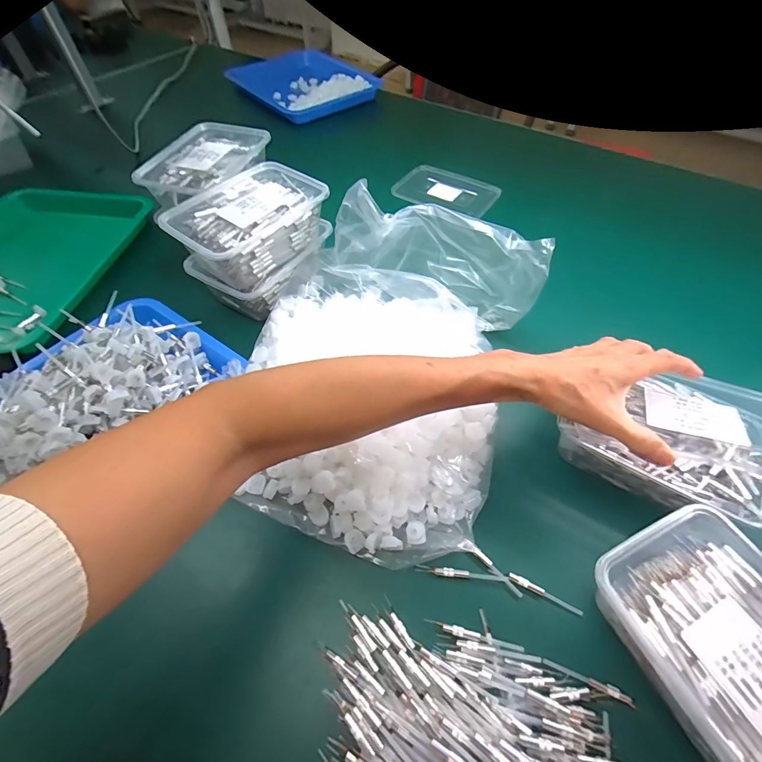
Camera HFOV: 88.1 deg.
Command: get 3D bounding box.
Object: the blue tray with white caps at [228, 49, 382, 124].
[{"bbox_3d":[-0.183,-0.711,0.938,0.270,0.031,0.319,-28,59,-17],"label":"blue tray with white caps"}]

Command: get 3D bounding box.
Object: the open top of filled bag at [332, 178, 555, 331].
[{"bbox_3d":[0.061,-0.149,0.466,0.256,0.107,0.064,21,58,15],"label":"open top of filled bag"}]

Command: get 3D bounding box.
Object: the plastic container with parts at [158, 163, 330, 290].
[{"bbox_3d":[-0.161,-0.189,0.480,0.120,0.065,0.170,36,63,23],"label":"plastic container with parts"}]

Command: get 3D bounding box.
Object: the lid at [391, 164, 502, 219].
[{"bbox_3d":[0.112,-0.331,0.686,0.168,0.016,0.105,29,60,19],"label":"lid"}]

